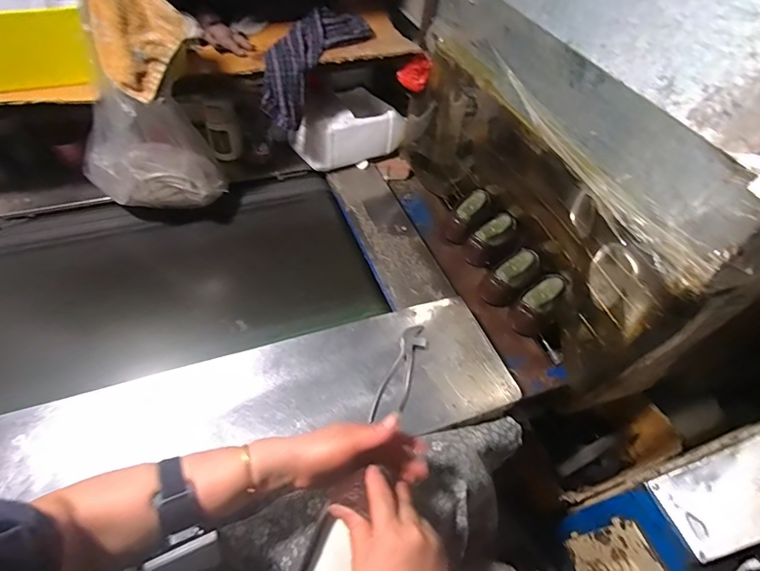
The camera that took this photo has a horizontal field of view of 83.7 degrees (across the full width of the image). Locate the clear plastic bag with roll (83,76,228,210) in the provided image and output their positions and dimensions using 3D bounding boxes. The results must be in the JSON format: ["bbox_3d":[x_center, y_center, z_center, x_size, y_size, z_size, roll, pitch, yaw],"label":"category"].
[{"bbox_3d":[-0.446,-0.260,0.802,0.236,0.251,0.143,27,54,14],"label":"clear plastic bag with roll"}]

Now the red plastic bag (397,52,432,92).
[{"bbox_3d":[0.073,-0.450,0.905,0.060,0.060,0.045,-33,62,-27],"label":"red plastic bag"}]

